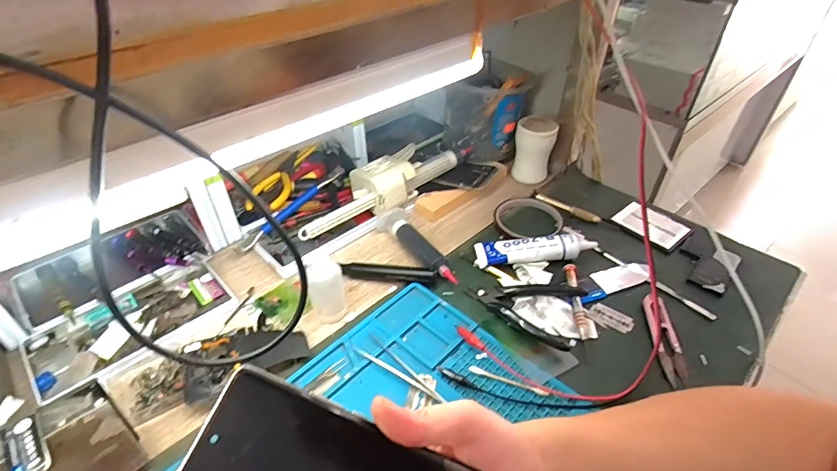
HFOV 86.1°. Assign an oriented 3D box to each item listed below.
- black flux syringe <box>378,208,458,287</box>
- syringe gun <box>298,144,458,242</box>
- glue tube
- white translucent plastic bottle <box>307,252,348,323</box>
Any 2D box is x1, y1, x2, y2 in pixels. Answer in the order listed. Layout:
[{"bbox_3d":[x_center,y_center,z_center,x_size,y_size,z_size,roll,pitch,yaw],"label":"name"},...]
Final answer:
[{"bbox_3d":[0.003,0.011,0.532,0.033,0.023,0.140,-28,47,-29],"label":"black flux syringe"},{"bbox_3d":[-0.056,-0.062,0.568,0.228,0.052,0.075,-31,49,-32],"label":"syringe gun"},{"bbox_3d":[0.135,0.016,0.516,0.135,0.025,0.038,0,40,1],"label":"glue tube"},{"bbox_3d":[-0.090,0.053,0.444,0.031,0.069,0.025,-5,40,-6],"label":"white translucent plastic bottle"}]

